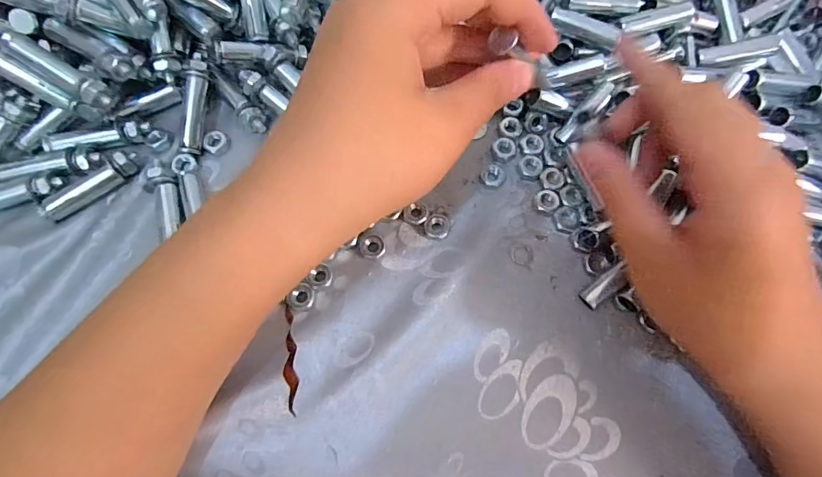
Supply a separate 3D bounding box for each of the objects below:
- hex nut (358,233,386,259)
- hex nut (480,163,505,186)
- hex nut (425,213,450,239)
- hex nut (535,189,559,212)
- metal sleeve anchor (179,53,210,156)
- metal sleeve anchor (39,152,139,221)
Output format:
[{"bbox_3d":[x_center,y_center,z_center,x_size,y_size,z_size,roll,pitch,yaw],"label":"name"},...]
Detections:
[{"bbox_3d":[-0.020,0.004,0.239,0.013,0.004,0.013,-13,72,-6],"label":"hex nut"},{"bbox_3d":[0.046,-0.036,0.253,0.013,0.004,0.014,25,73,7],"label":"hex nut"},{"bbox_3d":[0.014,-0.007,0.243,0.013,0.005,0.012,9,72,2],"label":"hex nut"},{"bbox_3d":[0.074,-0.021,0.247,0.013,0.004,0.012,-38,76,-12],"label":"hex nut"},{"bbox_3d":[-0.119,-0.074,0.251,0.011,0.008,0.055,4,90,1],"label":"metal sleeve anchor"},{"bbox_3d":[-0.170,-0.028,0.242,0.050,0.009,0.011,-36,76,-12],"label":"metal sleeve anchor"}]

